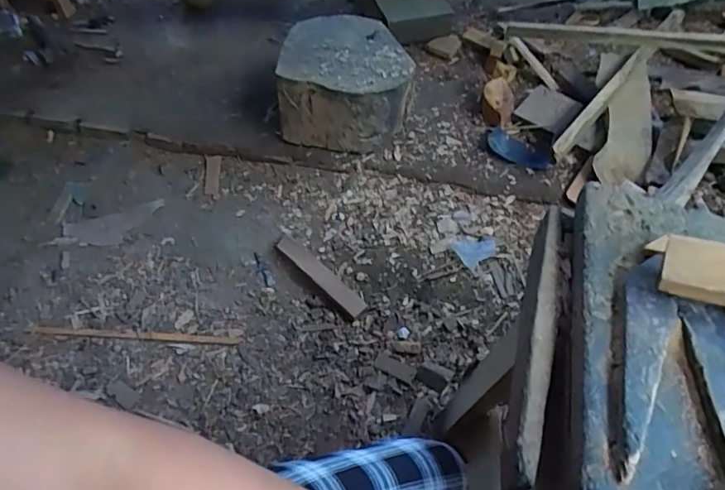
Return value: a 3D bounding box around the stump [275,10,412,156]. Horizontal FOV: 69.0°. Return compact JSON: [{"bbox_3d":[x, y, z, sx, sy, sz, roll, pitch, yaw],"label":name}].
[{"bbox_3d":[-0.043,-0.482,1.507,0.353,0.199,0.404,0,50,3],"label":"stump"}]

